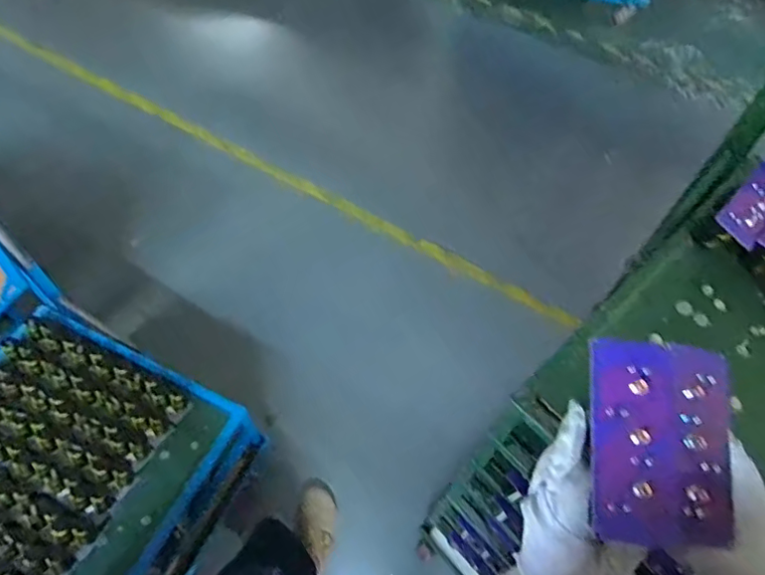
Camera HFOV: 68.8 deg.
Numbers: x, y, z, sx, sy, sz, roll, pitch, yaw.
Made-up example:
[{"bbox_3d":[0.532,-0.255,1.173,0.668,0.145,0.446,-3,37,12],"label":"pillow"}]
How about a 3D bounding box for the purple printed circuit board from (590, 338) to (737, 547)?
[{"bbox_3d":[0.204,0.109,0.402,0.103,0.012,0.138,7,72,-4],"label":"purple printed circuit board"}]

